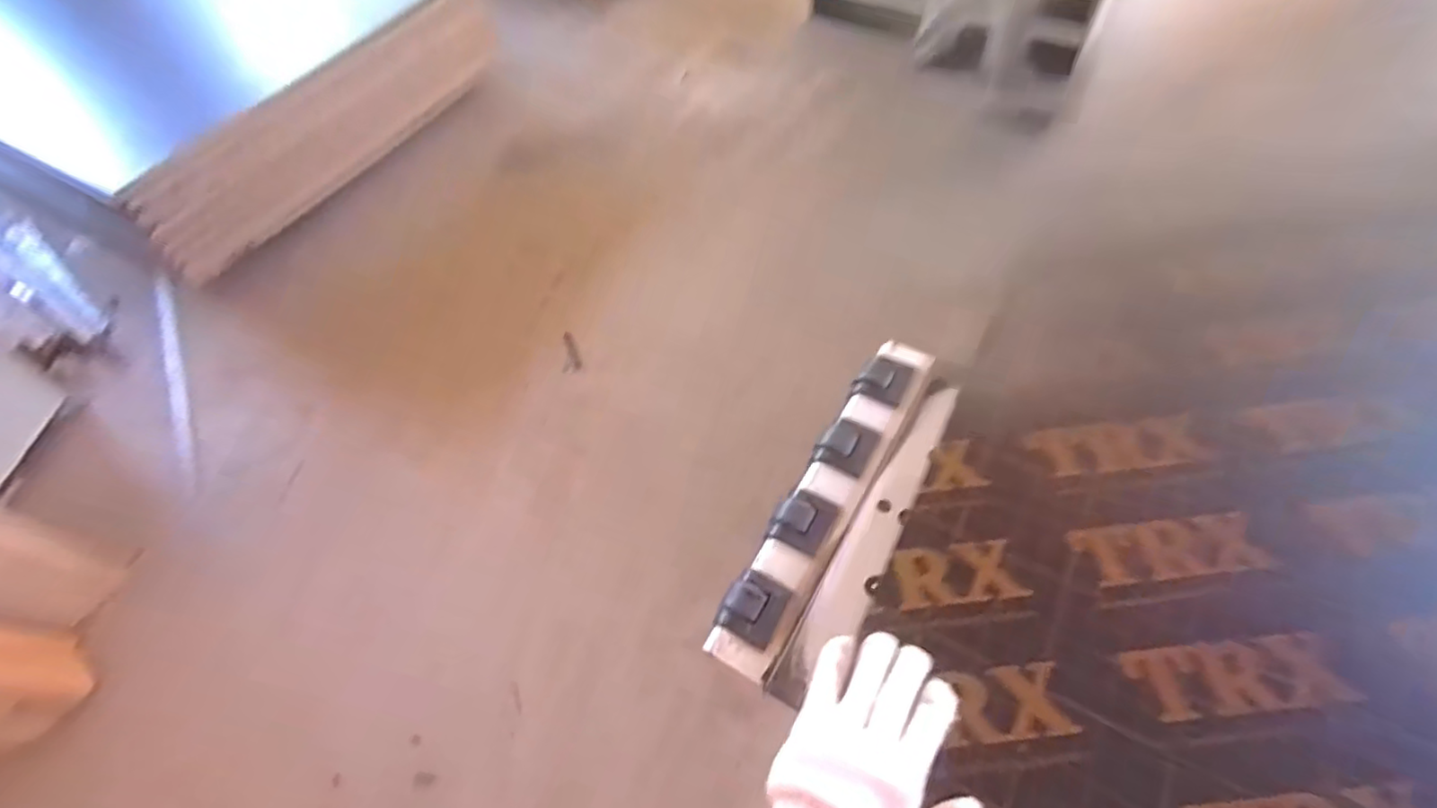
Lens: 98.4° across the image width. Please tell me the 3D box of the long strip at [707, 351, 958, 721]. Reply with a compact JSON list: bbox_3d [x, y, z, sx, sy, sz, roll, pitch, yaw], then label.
[{"bbox_3d":[0.131,0.092,0.613,0.113,0.032,0.384,26,62,19],"label":"long strip"}]

